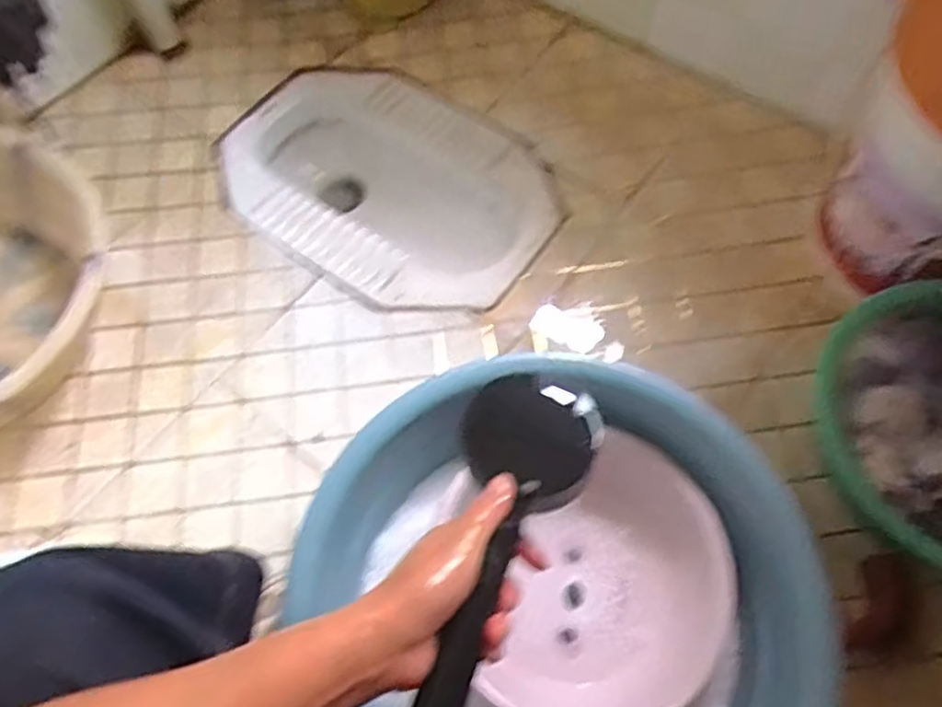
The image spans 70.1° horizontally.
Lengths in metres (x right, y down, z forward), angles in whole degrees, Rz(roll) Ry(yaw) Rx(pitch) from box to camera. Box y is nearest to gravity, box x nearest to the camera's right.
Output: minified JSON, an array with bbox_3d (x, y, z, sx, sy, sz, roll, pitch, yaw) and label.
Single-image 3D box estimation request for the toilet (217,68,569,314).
[{"bbox_3d":[-0.128,-0.262,1.126,0.535,0.135,0.388,33,69,17],"label":"toilet"}]

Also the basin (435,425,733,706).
[{"bbox_3d":[0.137,0.230,0.706,0.283,0.099,0.284,-1,63,2],"label":"basin"}]

